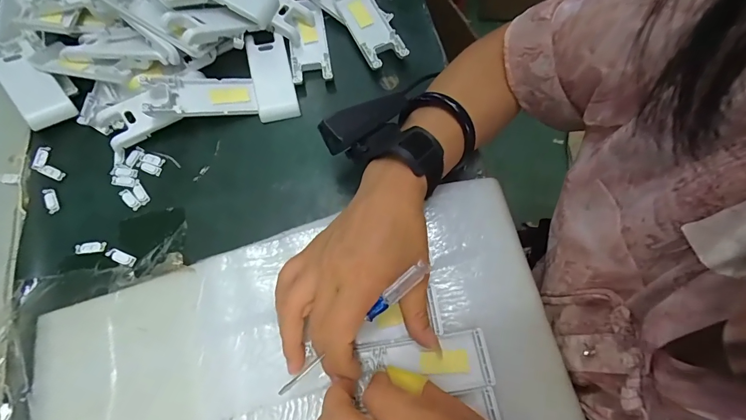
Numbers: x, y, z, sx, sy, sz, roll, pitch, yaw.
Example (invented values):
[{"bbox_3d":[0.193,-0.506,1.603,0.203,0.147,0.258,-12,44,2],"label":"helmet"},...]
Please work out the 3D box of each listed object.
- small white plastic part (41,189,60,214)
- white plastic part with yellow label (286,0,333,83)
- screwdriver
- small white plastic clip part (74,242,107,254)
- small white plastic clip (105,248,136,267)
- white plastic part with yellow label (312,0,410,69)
[{"bbox_3d":[-0.283,-0.009,0.324,0.010,0.004,0.025,-28,72,-9],"label":"small white plastic part"},{"bbox_3d":[-0.067,-0.174,0.381,0.038,0.017,0.095,-9,70,-4],"label":"white plastic part with yellow label"},{"bbox_3d":[-0.011,0.077,0.243,0.119,0.008,0.008,-39,74,-12],"label":"screwdriver"},{"bbox_3d":[-0.237,0.031,0.308,0.024,0.004,0.010,-6,70,-2],"label":"small white plastic clip part"},{"bbox_3d":[-0.211,0.039,0.308,0.025,0.004,0.008,22,71,8],"label":"small white plastic clip"},{"bbox_3d":[-0.015,-0.203,0.383,0.056,0.023,0.138,-37,74,-13],"label":"white plastic part with yellow label"}]

